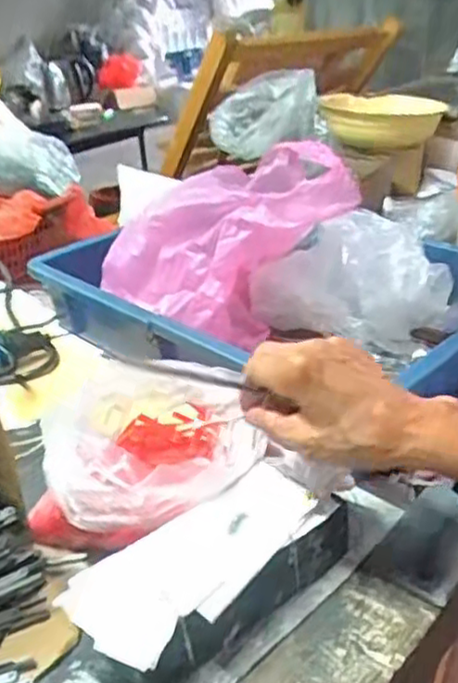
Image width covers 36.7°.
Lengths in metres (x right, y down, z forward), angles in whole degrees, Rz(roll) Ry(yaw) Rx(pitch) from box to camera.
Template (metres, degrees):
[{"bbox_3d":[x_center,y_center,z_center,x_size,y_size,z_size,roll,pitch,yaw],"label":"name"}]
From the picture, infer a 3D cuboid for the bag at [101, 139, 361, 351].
[{"bbox_3d":[-0.003,-0.082,0.593,0.127,0.159,0.220,-19,31,-25],"label":"bag"}]

